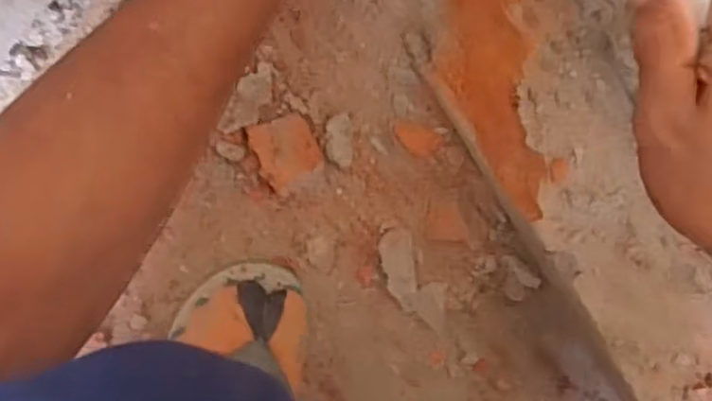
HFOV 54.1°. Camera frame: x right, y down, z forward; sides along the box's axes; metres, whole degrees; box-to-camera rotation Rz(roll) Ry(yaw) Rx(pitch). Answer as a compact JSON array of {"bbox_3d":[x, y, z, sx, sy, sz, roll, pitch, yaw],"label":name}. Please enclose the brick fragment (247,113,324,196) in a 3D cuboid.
[{"bbox_3d":[-0.053,-0.038,0.538,0.047,0.021,0.053,-26,94,0],"label":"brick fragment"}]

